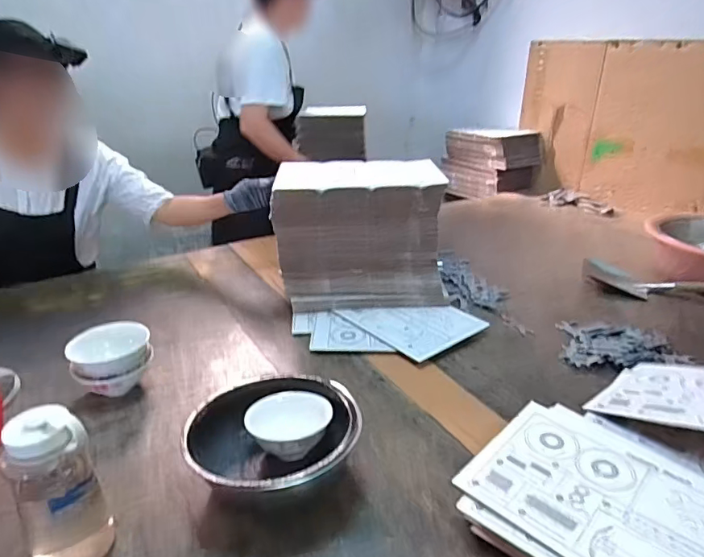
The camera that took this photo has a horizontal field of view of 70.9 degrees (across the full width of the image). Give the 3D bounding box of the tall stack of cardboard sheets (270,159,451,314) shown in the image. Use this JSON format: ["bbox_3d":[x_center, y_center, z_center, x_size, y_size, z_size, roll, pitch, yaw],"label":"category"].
[{"bbox_3d":[0.017,-0.099,1.190,0.371,0.318,0.176,-1,26,-3],"label":"tall stack of cardboard sheets"}]

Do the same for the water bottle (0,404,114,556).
[{"bbox_3d":[-0.341,0.256,0.580,0.083,0.209,0.063,-15,28,-29],"label":"water bottle"}]

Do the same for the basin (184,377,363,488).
[{"bbox_3d":[-0.104,0.246,0.720,0.229,0.099,0.217,-1,24,0],"label":"basin"}]

